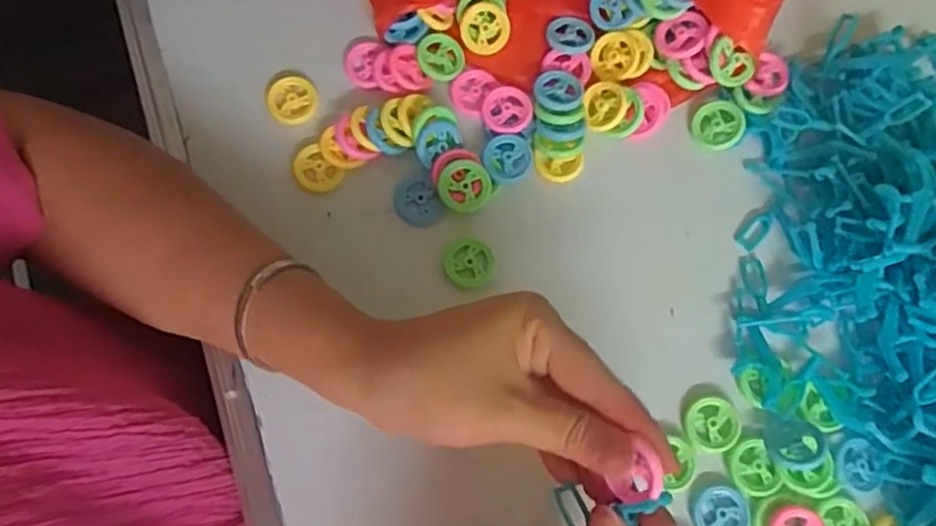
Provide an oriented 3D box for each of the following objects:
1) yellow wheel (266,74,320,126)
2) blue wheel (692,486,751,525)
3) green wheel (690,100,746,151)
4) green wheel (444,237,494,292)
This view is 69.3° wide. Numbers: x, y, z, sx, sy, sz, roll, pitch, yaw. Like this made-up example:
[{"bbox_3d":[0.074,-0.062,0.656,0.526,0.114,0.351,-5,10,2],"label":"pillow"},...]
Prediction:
[{"bbox_3d":[-0.104,-0.097,0.401,0.028,0.004,0.028,-13,76,-5],"label":"yellow wheel"},{"bbox_3d":[0.131,0.130,0.349,0.028,0.004,0.026,0,75,-2],"label":"blue wheel"},{"bbox_3d":[0.146,-0.081,0.397,0.029,0.004,0.028,-1,88,19],"label":"green wheel"},{"bbox_3d":[0.001,0.001,0.382,0.028,0.005,0.027,0,75,-2],"label":"green wheel"}]

